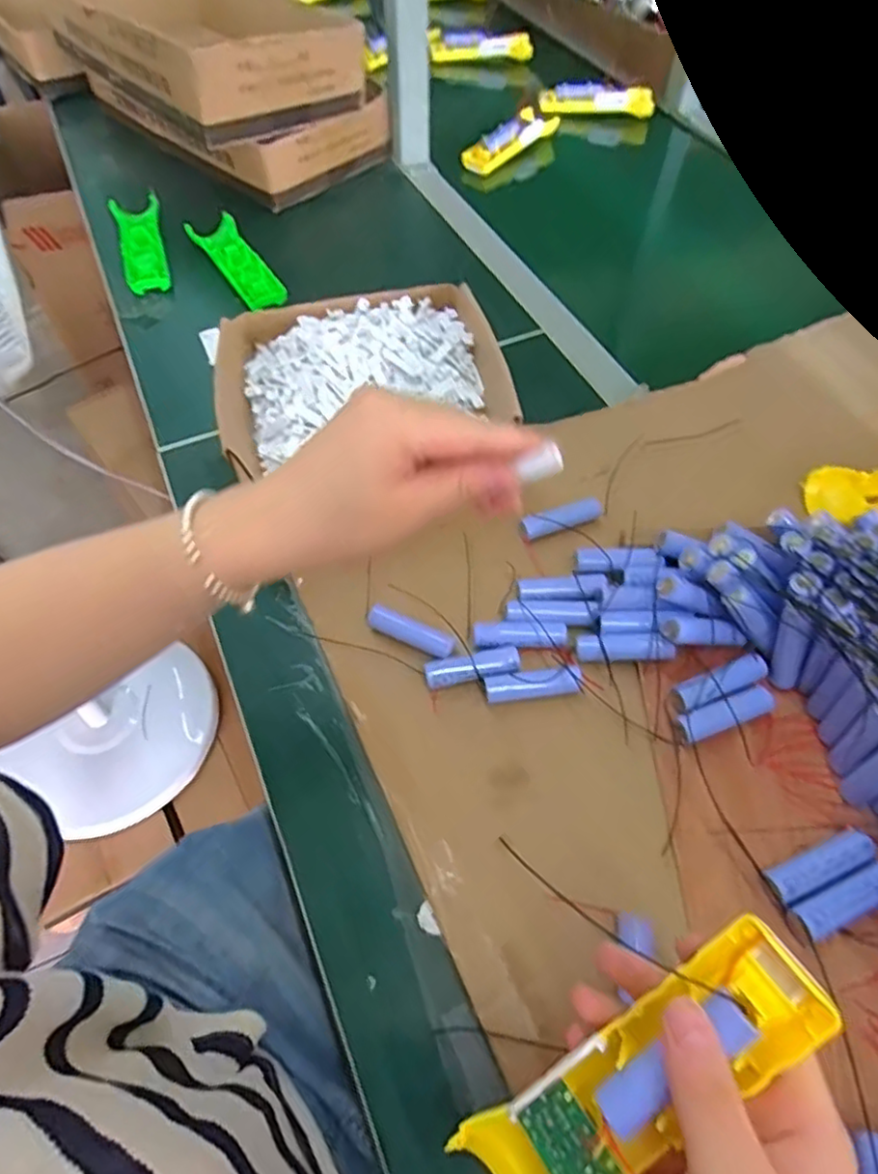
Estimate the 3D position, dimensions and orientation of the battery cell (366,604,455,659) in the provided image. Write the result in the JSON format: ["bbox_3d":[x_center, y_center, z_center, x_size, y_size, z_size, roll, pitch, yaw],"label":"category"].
[{"bbox_3d":[-0.021,0.033,0.478,0.068,0.015,0.020,25,60,15],"label":"battery cell"}]

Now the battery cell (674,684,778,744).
[{"bbox_3d":[0.187,0.083,0.429,0.068,0.015,0.018,-19,59,-12],"label":"battery cell"}]

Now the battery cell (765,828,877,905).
[{"bbox_3d":[0.216,0.159,0.374,0.064,0.018,0.018,-20,60,-13],"label":"battery cell"}]

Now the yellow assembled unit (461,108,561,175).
[{"bbox_3d":[0.102,-0.621,0.912,0.041,0.039,0.182,36,64,21],"label":"yellow assembled unit"}]

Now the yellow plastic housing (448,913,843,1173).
[{"bbox_3d":[0.075,0.191,0.249,0.156,0.020,0.044,-44,64,7],"label":"yellow plastic housing"}]

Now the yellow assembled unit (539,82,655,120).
[{"bbox_3d":[0.236,-0.726,0.979,0.165,0.024,0.048,2,57,1],"label":"yellow assembled unit"}]

